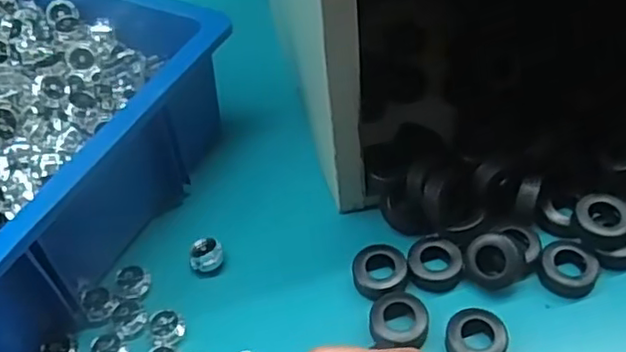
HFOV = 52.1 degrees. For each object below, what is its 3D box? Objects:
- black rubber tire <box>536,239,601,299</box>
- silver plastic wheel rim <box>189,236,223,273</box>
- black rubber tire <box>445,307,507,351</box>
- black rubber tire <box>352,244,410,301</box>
[{"bbox_3d":[0.172,0.061,0.431,0.038,0.014,0.037,-2,50,3],"label":"black rubber tire"},{"bbox_3d":[-0.076,0.058,0.459,0.023,0.019,0.021,-2,50,3],"label":"silver plastic wheel rim"},{"bbox_3d":[0.102,0.103,0.402,0.036,0.018,0.036,-2,50,3],"label":"black rubber tire"},{"bbox_3d":[0.047,0.068,0.439,0.037,0.017,0.038,-2,50,3],"label":"black rubber tire"}]

